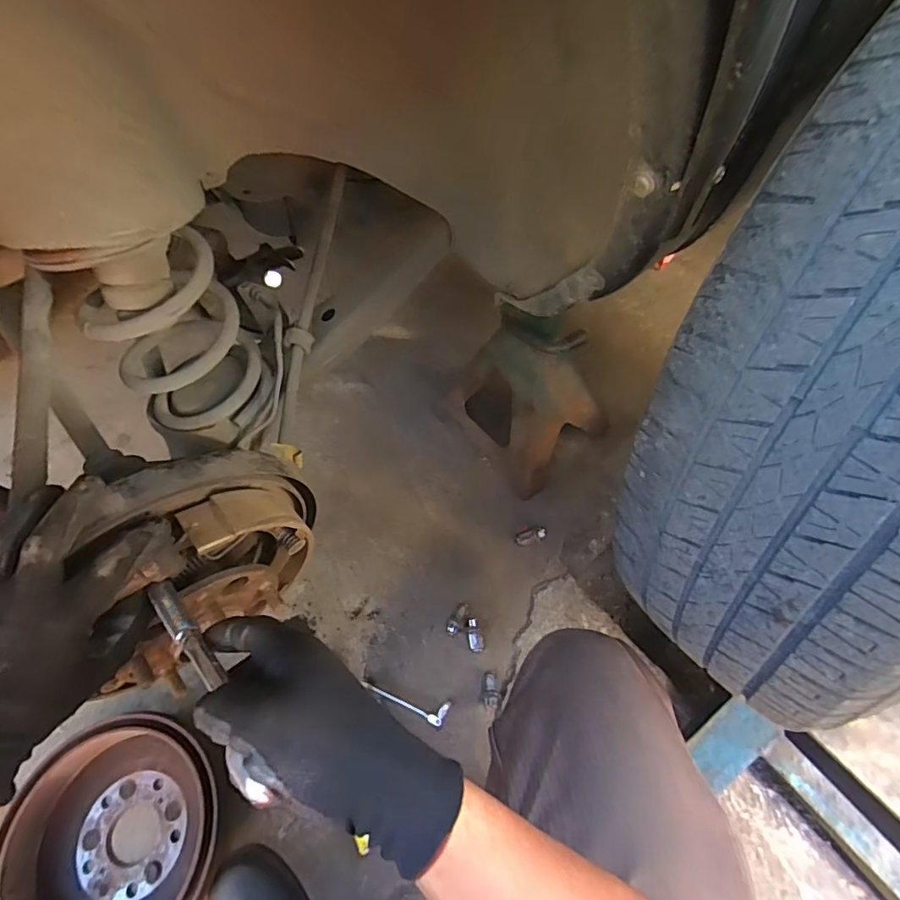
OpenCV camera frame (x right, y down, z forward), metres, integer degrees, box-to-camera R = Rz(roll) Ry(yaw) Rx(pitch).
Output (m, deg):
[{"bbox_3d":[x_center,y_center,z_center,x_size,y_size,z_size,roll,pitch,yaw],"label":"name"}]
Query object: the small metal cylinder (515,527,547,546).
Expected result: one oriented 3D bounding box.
[{"bbox_3d":[0.133,0.142,0.825,0.051,0.019,0.023,-20,60,15],"label":"small metal cylinder"}]

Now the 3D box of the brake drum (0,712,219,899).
[{"bbox_3d":[-0.419,0.480,0.626,0.235,0.077,0.253,-1,60,1],"label":"brake drum"}]

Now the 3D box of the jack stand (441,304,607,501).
[{"bbox_3d":[0.137,-0.103,0.813,0.190,0.299,0.215,-33,64,-16],"label":"jack stand"}]

